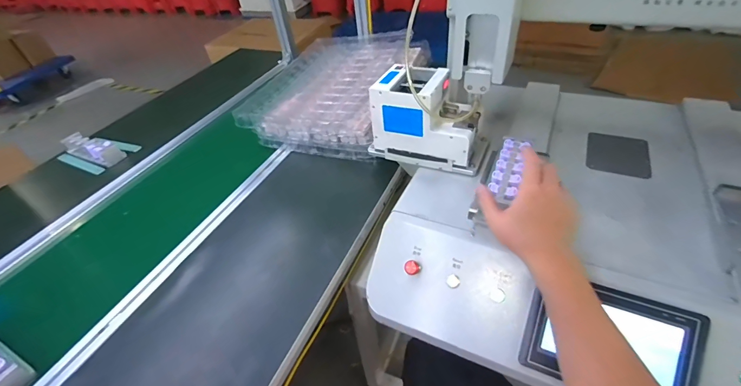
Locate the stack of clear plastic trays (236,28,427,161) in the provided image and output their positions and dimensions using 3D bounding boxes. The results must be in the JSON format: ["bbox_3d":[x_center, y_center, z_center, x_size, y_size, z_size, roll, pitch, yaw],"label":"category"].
[{"bbox_3d":[-0.085,-0.304,1.015,0.376,0.110,0.512,13,46,22],"label":"stack of clear plastic trays"}]

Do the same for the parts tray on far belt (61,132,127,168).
[{"bbox_3d":[-0.782,-0.121,0.981,0.208,0.060,0.067,16,48,24],"label":"parts tray on far belt"}]

